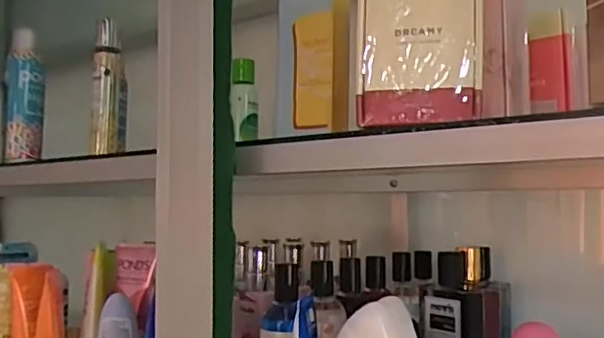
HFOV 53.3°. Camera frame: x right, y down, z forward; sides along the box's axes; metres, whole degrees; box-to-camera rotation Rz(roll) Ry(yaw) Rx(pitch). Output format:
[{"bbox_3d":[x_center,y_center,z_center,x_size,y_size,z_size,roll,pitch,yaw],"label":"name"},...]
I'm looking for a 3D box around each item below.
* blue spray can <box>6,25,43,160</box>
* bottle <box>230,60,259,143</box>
[{"bbox_3d":[-0.364,-0.098,0.789,0.042,0.167,0.041,0,-2,-24],"label":"blue spray can"},{"bbox_3d":[-0.069,-0.084,0.725,0.033,0.098,0.027,-1,-2,-5],"label":"bottle"}]

